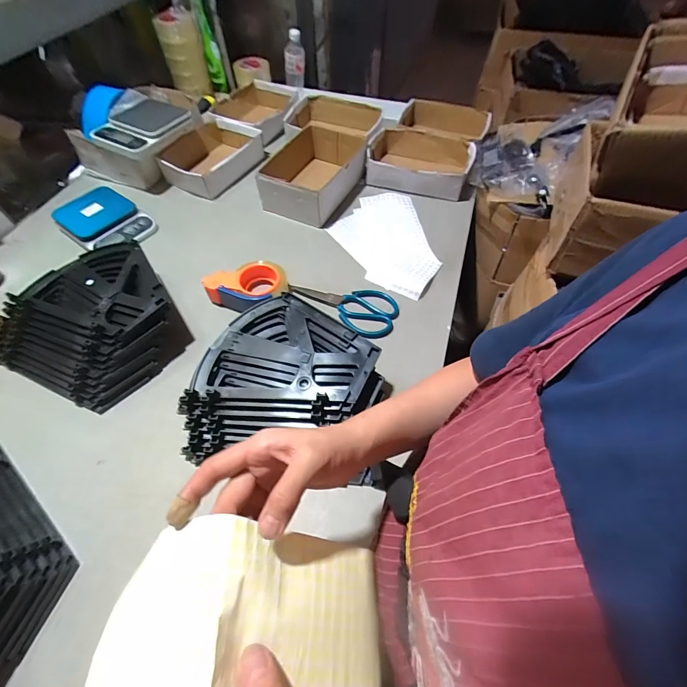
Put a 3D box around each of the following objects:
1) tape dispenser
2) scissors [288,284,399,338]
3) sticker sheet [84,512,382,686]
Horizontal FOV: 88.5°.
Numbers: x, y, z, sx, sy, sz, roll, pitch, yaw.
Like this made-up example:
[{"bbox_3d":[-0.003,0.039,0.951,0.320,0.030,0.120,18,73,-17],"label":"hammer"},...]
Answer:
[{"bbox_3d":[-0.183,-0.113,0.678,0.138,0.055,0.104,19,60,12],"label":"tape dispenser"},{"bbox_3d":[-0.001,-0.080,0.678,0.214,0.021,0.095,24,61,15],"label":"scissors"},{"bbox_3d":[-0.059,0.222,0.274,0.063,0.219,0.135,-32,42,34],"label":"sticker sheet"}]

